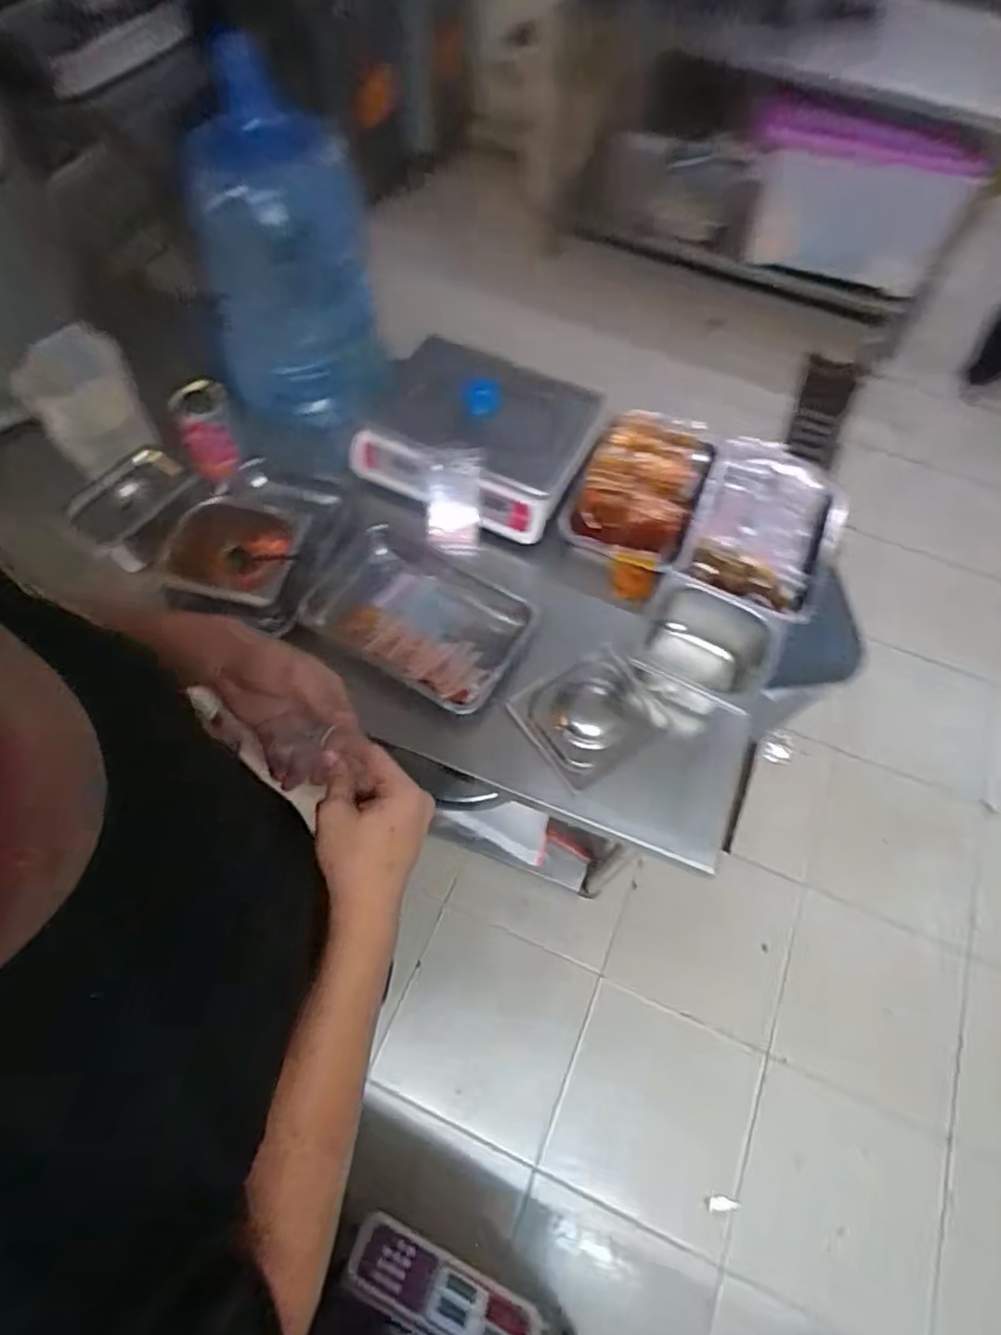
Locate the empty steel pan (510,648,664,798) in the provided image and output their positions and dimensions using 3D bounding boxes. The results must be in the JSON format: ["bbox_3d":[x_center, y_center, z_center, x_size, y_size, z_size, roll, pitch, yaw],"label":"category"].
[{"bbox_3d":[0.120,0.068,0.922,0.163,0.021,0.154,-29,67,-16],"label":"empty steel pan"}]

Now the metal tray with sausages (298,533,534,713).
[{"bbox_3d":[-0.122,-0.074,0.959,0.299,0.066,0.197,29,66,12],"label":"metal tray with sausages"}]

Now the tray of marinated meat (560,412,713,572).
[{"bbox_3d":[0.224,-0.290,1.072,0.184,0.044,0.282,21,64,9],"label":"tray of marinated meat"}]

